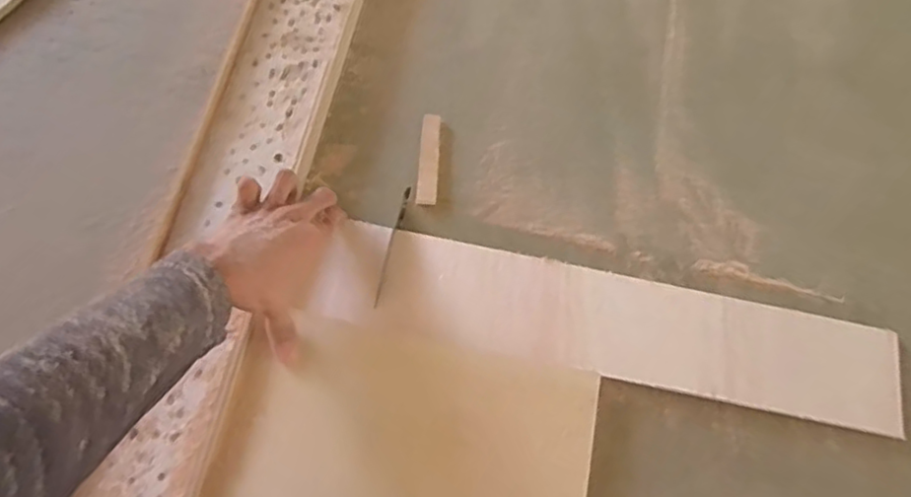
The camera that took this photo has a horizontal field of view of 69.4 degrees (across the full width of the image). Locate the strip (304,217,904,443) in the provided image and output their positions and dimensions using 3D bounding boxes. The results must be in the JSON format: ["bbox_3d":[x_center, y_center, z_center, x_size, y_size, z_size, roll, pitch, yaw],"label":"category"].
[{"bbox_3d":[0.145,0.071,0.614,0.538,0.013,0.100,12,70,1],"label":"strip"}]

